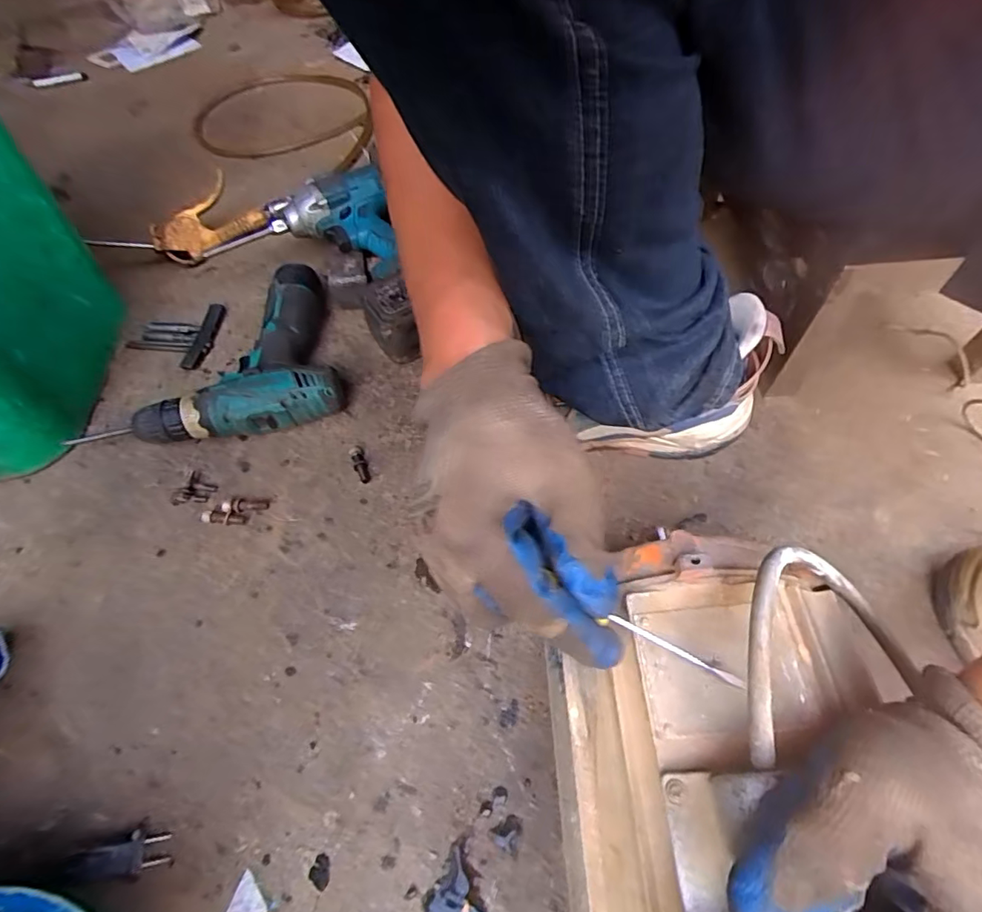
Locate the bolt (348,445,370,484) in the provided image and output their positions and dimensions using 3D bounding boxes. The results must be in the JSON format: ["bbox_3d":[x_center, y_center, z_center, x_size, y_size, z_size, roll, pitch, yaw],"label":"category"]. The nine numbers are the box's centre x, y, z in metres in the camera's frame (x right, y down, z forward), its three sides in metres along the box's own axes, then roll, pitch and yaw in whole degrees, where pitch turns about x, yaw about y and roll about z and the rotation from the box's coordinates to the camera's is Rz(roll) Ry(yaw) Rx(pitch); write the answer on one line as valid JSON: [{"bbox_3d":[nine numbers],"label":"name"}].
[{"bbox_3d":[-0.124,0.006,0.495,0.013,0.013,0.045,-19,59,-8],"label":"bolt"}]

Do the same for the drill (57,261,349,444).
[{"bbox_3d":[-0.266,-0.103,0.551,0.206,0.054,0.200,-13,59,-4],"label":"drill"}]

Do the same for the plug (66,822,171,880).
[{"bbox_3d":[-0.235,0.253,0.334,0.053,0.009,0.024,9,51,-35],"label":"plug"}]

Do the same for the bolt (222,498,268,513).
[{"bbox_3d":[-0.223,0.045,0.476,0.040,0.009,0.010,0,58,-13],"label":"bolt"}]

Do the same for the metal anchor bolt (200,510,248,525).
[{"bbox_3d":[-0.242,0.056,0.473,0.041,0.010,0.011,6,59,8],"label":"metal anchor bolt"}]

